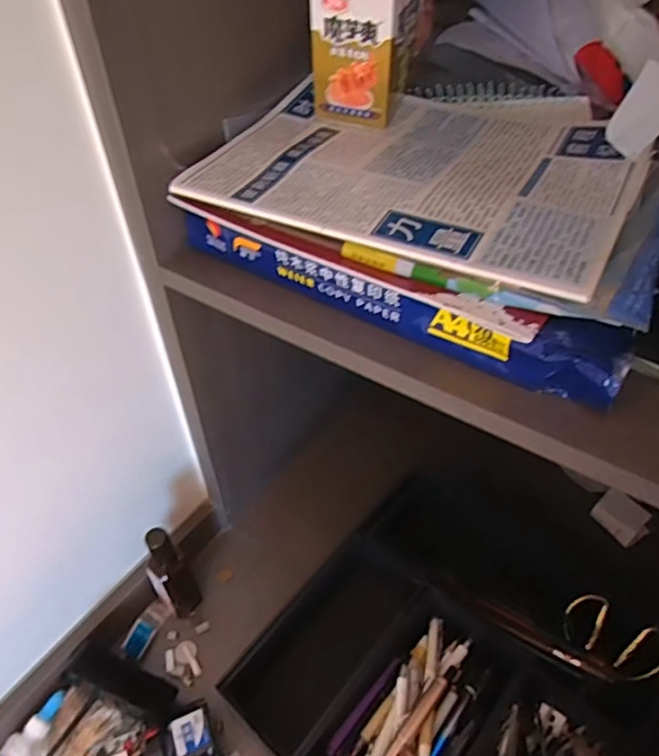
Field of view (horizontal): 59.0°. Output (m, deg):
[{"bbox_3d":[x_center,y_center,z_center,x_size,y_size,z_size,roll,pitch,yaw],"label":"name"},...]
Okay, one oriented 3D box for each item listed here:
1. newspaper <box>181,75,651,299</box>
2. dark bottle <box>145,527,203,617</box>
[{"bbox_3d":[0.071,-0.162,0.433,0.290,0.026,0.235,22,49,23],"label":"newspaper"},{"bbox_3d":[-0.169,0.211,0.622,0.042,0.138,0.032,-28,50,-24],"label":"dark bottle"}]

